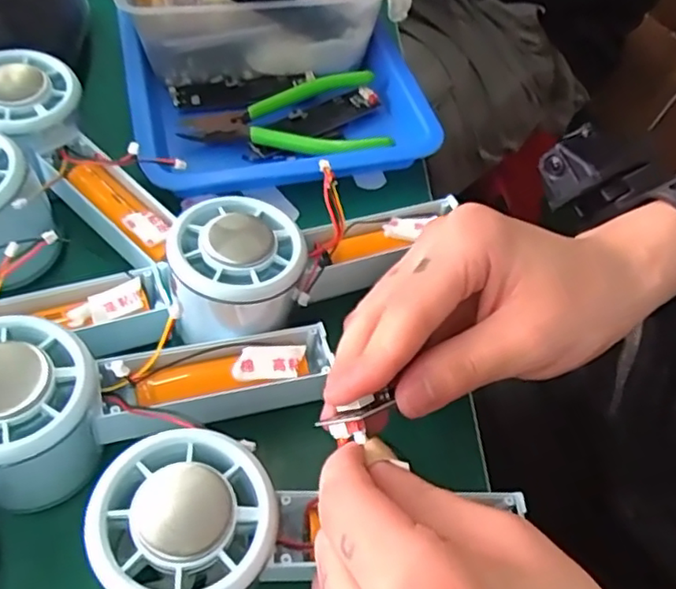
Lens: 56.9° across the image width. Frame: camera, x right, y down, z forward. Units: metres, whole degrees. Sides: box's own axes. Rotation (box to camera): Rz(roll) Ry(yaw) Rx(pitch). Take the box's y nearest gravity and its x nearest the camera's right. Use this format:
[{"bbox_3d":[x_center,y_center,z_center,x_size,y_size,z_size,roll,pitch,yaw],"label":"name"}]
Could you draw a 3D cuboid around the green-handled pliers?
[{"bbox_3d":[-0.034,-0.107,0.378,0.120,0.015,0.077,-4,54,-6],"label":"green-handled pliers"}]

